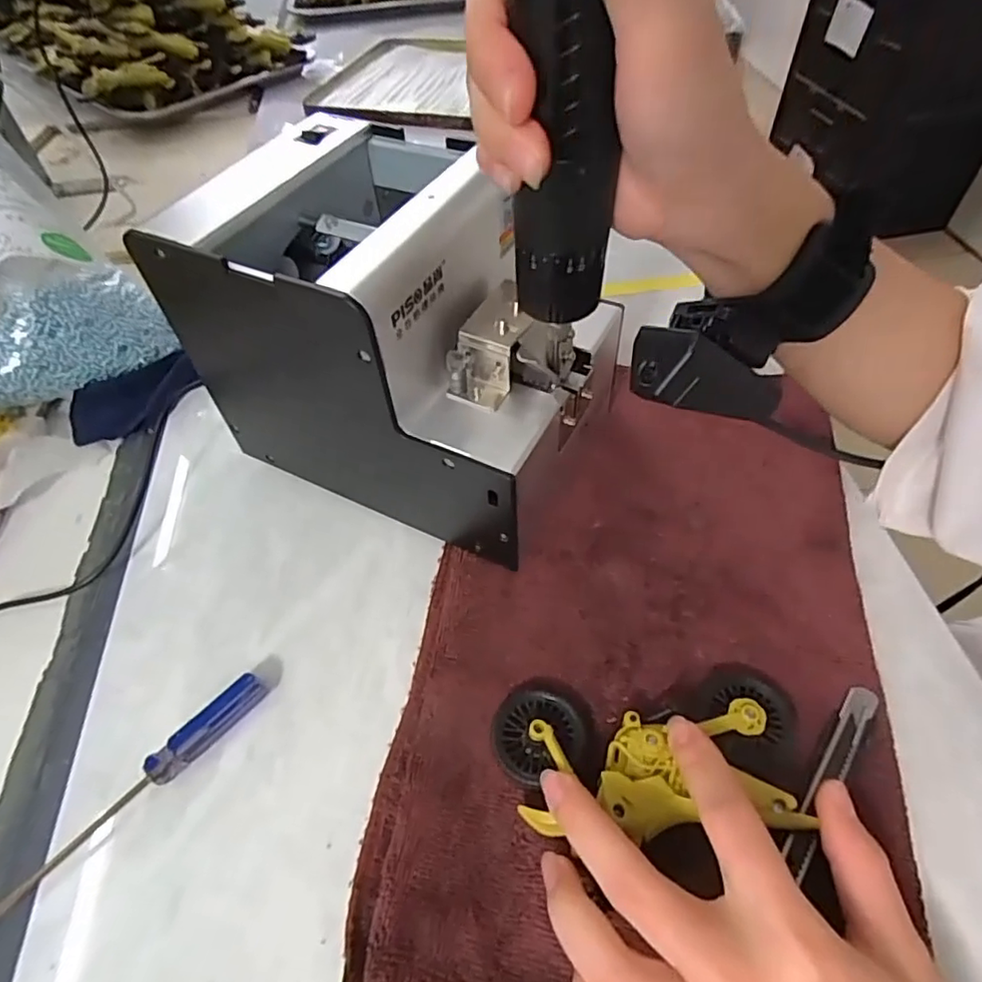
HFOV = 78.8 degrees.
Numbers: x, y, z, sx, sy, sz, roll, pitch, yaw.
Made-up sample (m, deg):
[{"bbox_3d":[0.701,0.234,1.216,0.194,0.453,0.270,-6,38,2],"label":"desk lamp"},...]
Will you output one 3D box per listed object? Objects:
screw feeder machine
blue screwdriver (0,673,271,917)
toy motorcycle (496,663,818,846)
[{"bbox_3d":[-0.041,-0.076,0.302,0.181,0.143,0.129,20,59,20],"label":"screw feeder machine"},{"bbox_3d":[-0.143,0.123,0.248,0.012,0.015,0.117,33,60,25],"label":"blue screwdriver"},{"bbox_3d":[0.062,0.101,0.238,0.120,0.021,0.061,-3,55,2],"label":"toy motorcycle"}]

